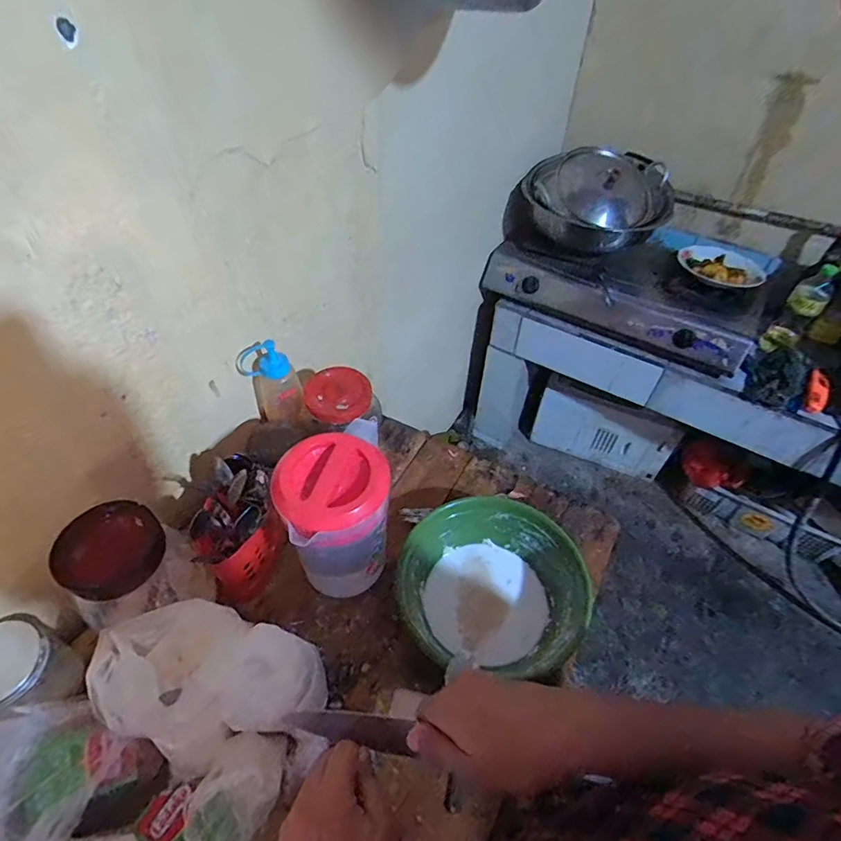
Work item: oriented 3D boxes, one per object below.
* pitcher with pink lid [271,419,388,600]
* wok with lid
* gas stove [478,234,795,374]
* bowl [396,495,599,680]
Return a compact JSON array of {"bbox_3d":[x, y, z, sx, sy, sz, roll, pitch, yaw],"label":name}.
[{"bbox_3d":[-0.103,0.126,0.625,0.125,0.236,0.140,-13,50,-14],"label":"pitcher with pink lid"},{"bbox_3d":[0.501,-0.647,1.414,0.404,0.210,0.371,25,52,19],"label":"wok with lid"},{"bbox_3d":[0.607,-0.412,1.428,0.750,0.154,0.379,23,51,18],"label":"gas stove"},{"bbox_3d":[0.093,0.226,0.665,0.233,0.099,0.217,1,48,-1],"label":"bowl"}]

